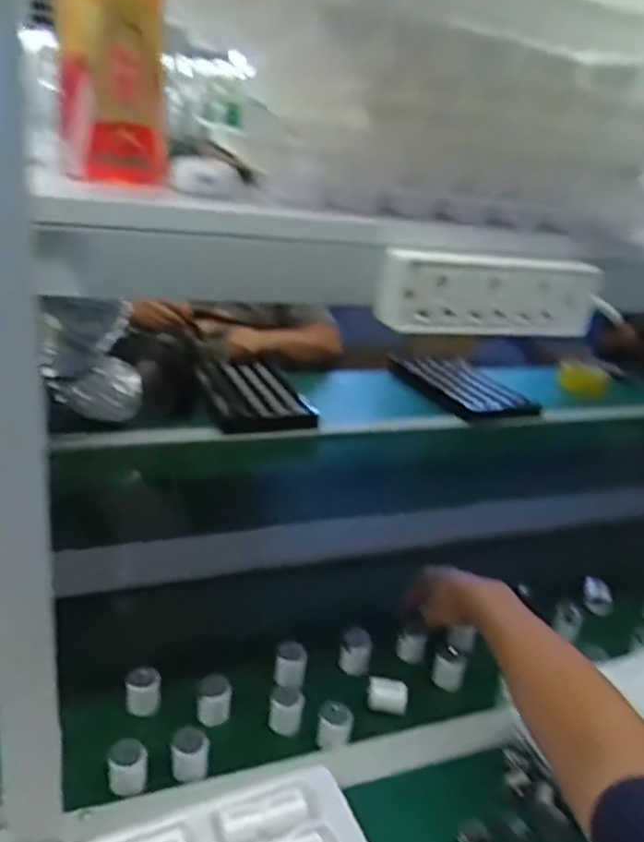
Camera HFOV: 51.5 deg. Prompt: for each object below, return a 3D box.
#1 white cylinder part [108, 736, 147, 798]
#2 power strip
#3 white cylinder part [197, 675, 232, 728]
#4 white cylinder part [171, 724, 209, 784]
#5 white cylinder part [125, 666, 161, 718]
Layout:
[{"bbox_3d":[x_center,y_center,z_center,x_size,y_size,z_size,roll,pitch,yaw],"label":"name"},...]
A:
[{"bbox_3d":[-0.174,0.307,0.597,0.031,0.038,0.028,6,24,-5],"label":"white cylinder part"},{"bbox_3d":[0.123,-0.090,0.467,0.171,0.054,0.032,-1,27,-21],"label":"power strip"},{"bbox_3d":[-0.110,0.283,0.677,0.032,0.036,0.037,1,25,-15],"label":"white cylinder part"},{"bbox_3d":[-0.121,0.304,0.614,0.032,0.039,0.028,4,24,-8],"label":"white cylinder part"},{"bbox_3d":[-0.181,0.275,0.677,0.034,0.040,0.028,2,26,-16],"label":"white cylinder part"}]

